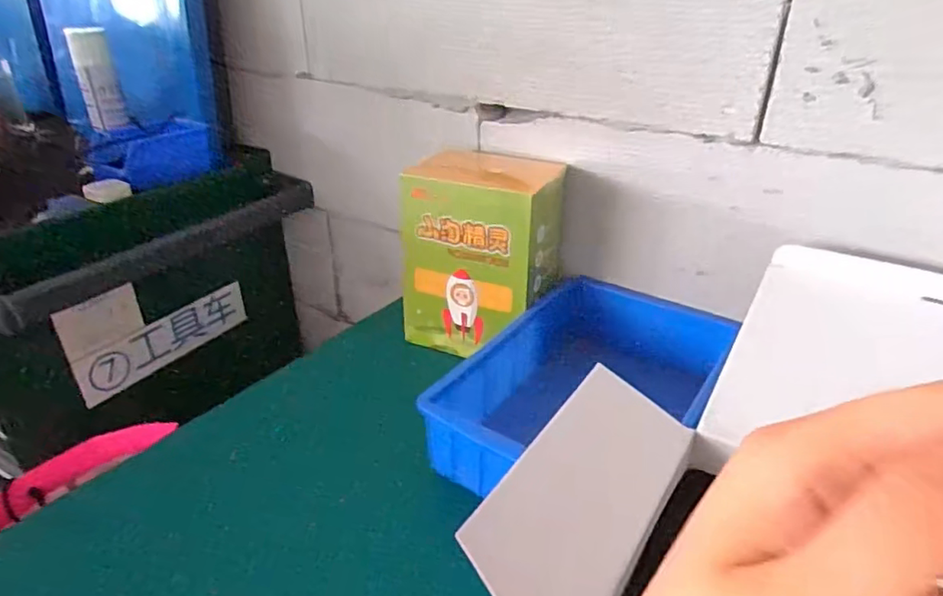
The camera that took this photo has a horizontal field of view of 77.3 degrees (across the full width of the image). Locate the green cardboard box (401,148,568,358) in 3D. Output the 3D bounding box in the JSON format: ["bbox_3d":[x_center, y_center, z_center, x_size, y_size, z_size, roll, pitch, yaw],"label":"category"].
[{"bbox_3d":[0.014,-0.058,0.685,0.170,0.205,0.127,11,31,19],"label":"green cardboard box"}]

